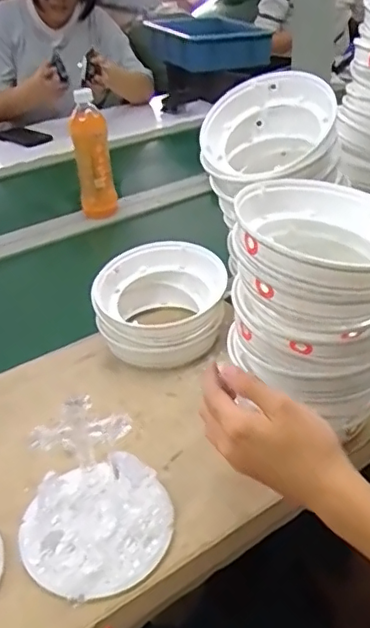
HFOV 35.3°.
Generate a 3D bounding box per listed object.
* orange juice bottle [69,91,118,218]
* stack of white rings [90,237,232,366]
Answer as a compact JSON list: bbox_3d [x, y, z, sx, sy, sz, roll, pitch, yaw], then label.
[{"bbox_3d":[-0.152,-0.253,0.966,0.061,0.202,0.063,-8,34,-7],"label":"orange juice bottle"},{"bbox_3d":[-0.030,-0.012,0.715,0.150,0.100,0.150,-8,34,-7],"label":"stack of white rings"}]

